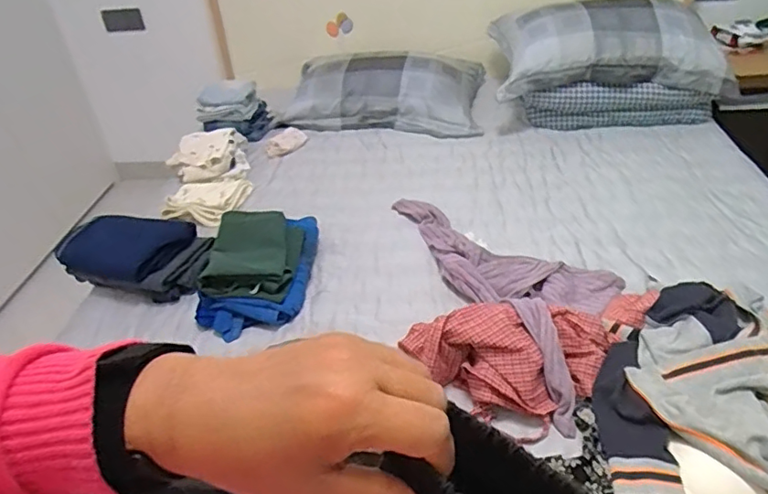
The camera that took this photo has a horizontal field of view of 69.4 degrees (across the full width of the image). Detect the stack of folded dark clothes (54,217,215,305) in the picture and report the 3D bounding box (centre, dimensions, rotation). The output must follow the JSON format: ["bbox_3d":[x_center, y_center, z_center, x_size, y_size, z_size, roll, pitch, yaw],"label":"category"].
[{"bbox_3d":[-0.585,0.012,1.314,0.368,0.088,0.192,13,41,22],"label":"stack of folded dark clothes"}]

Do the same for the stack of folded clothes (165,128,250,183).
[{"bbox_3d":[-0.554,-0.287,1.735,0.240,0.099,0.191,-12,38,-9],"label":"stack of folded clothes"}]

